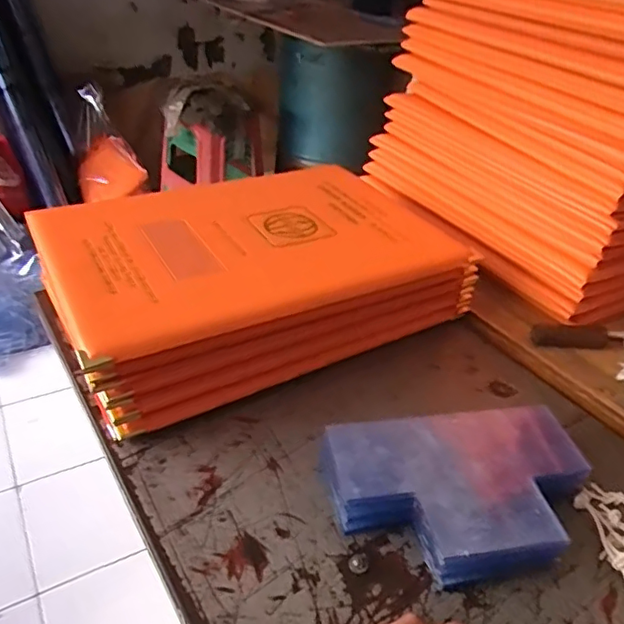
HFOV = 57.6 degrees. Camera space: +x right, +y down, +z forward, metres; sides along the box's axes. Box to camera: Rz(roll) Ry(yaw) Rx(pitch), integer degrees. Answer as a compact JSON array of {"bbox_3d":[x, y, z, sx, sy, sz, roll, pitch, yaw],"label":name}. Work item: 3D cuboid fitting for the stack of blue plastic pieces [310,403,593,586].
[{"bbox_3d":[0.102,0.116,0.378,0.172,0.035,0.109,-2,36,-12],"label":"stack of blue plastic pieces"}]

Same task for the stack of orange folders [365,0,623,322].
[{"bbox_3d":[0.275,-0.208,0.613,0.272,0.269,0.380,-8,37,-20],"label":"stack of orange folders"}]

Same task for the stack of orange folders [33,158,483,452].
[{"bbox_3d":[-0.052,-0.043,0.543,0.353,0.082,0.239,-15,40,-28],"label":"stack of orange folders"}]

